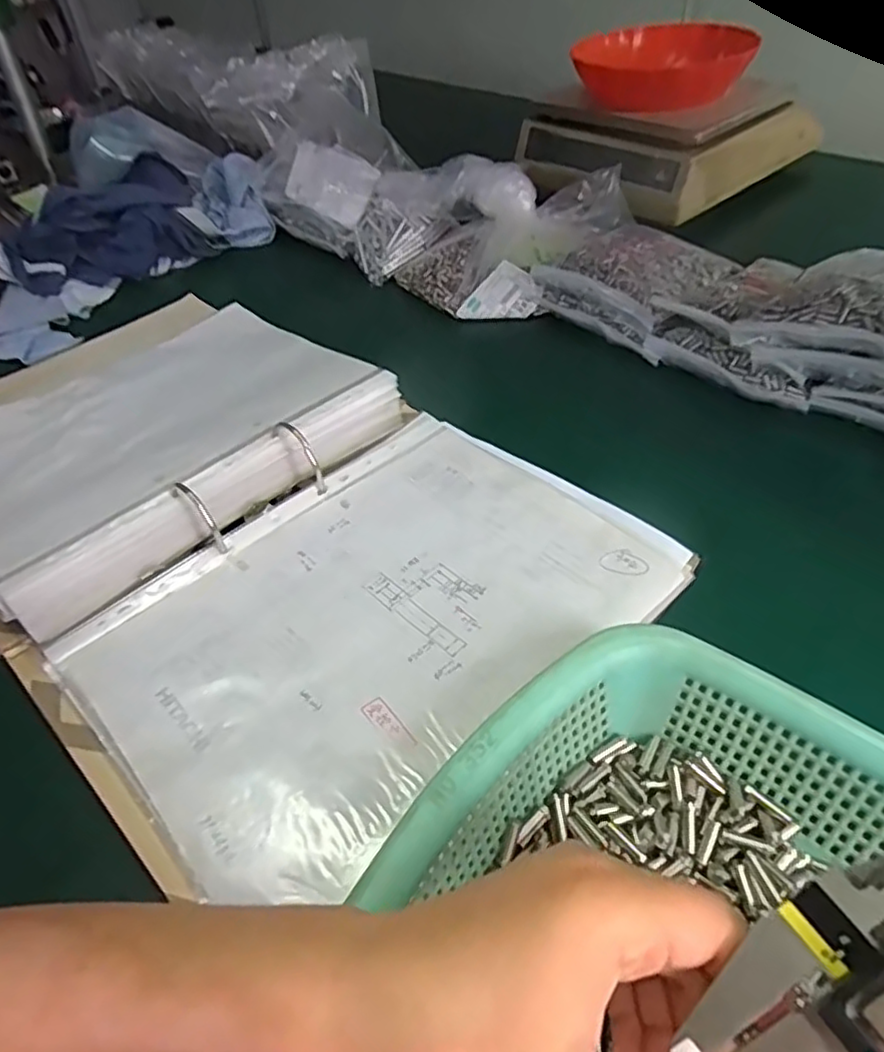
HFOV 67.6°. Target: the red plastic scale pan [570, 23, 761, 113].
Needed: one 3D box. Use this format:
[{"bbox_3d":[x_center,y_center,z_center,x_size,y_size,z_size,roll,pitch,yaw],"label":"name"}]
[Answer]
[{"bbox_3d":[0.269,-0.562,0.804,0.206,0.051,0.191,12,47,17],"label":"red plastic scale pan"}]

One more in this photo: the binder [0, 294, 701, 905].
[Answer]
[{"bbox_3d":[-0.154,-0.026,0.461,0.527,0.051,0.315,33,56,32],"label":"binder"}]

